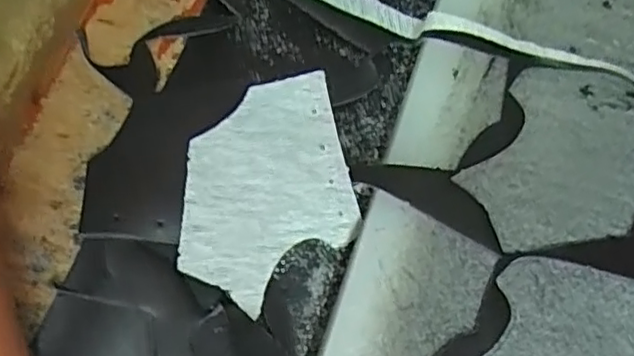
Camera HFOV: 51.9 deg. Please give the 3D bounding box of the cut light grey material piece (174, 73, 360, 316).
[{"bbox_3d":[-0.031,0.007,0.363,0.100,0.023,0.107,-18,97,-6],"label":"cut light grey material piece"}]

